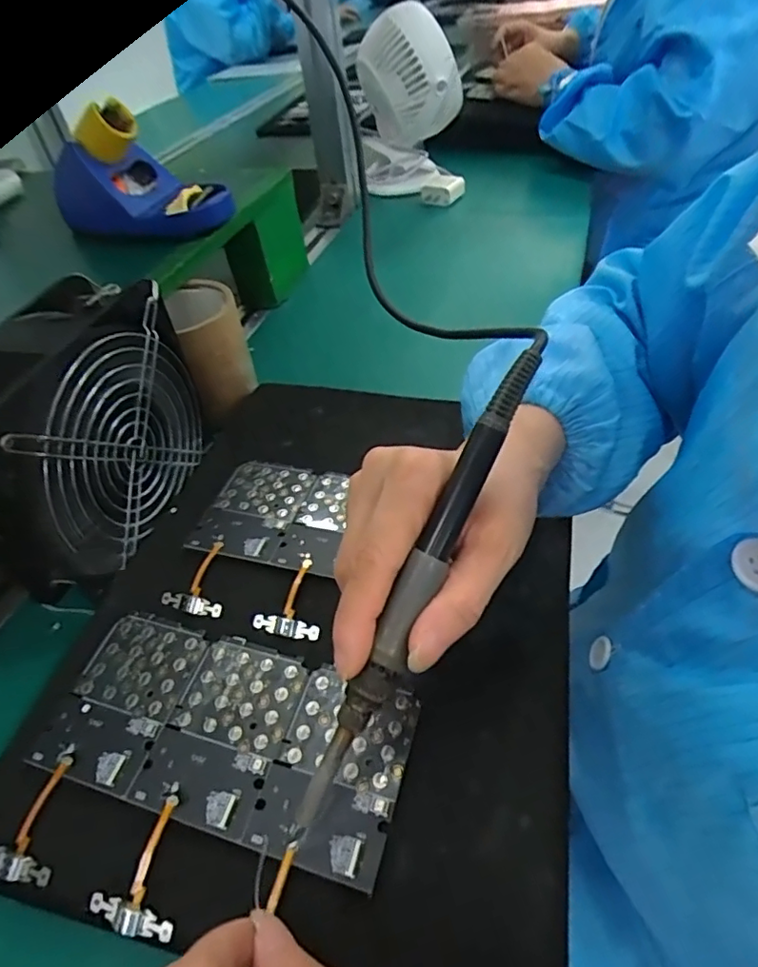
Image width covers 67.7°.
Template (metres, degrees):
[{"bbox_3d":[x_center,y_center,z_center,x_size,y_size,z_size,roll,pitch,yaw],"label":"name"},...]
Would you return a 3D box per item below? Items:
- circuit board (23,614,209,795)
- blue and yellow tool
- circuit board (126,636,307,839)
[{"bbox_3d":[-0.122,0.101,0.271,0.055,0.004,0.075,10,50,15],"label":"circuit board"},{"bbox_3d":[-0.200,-0.249,0.469,0.125,0.102,0.084,-26,50,-16],"label":"blue and yellow tool"},{"bbox_3d":[-0.070,0.109,0.257,0.054,0.004,0.077,10,50,16],"label":"circuit board"}]

